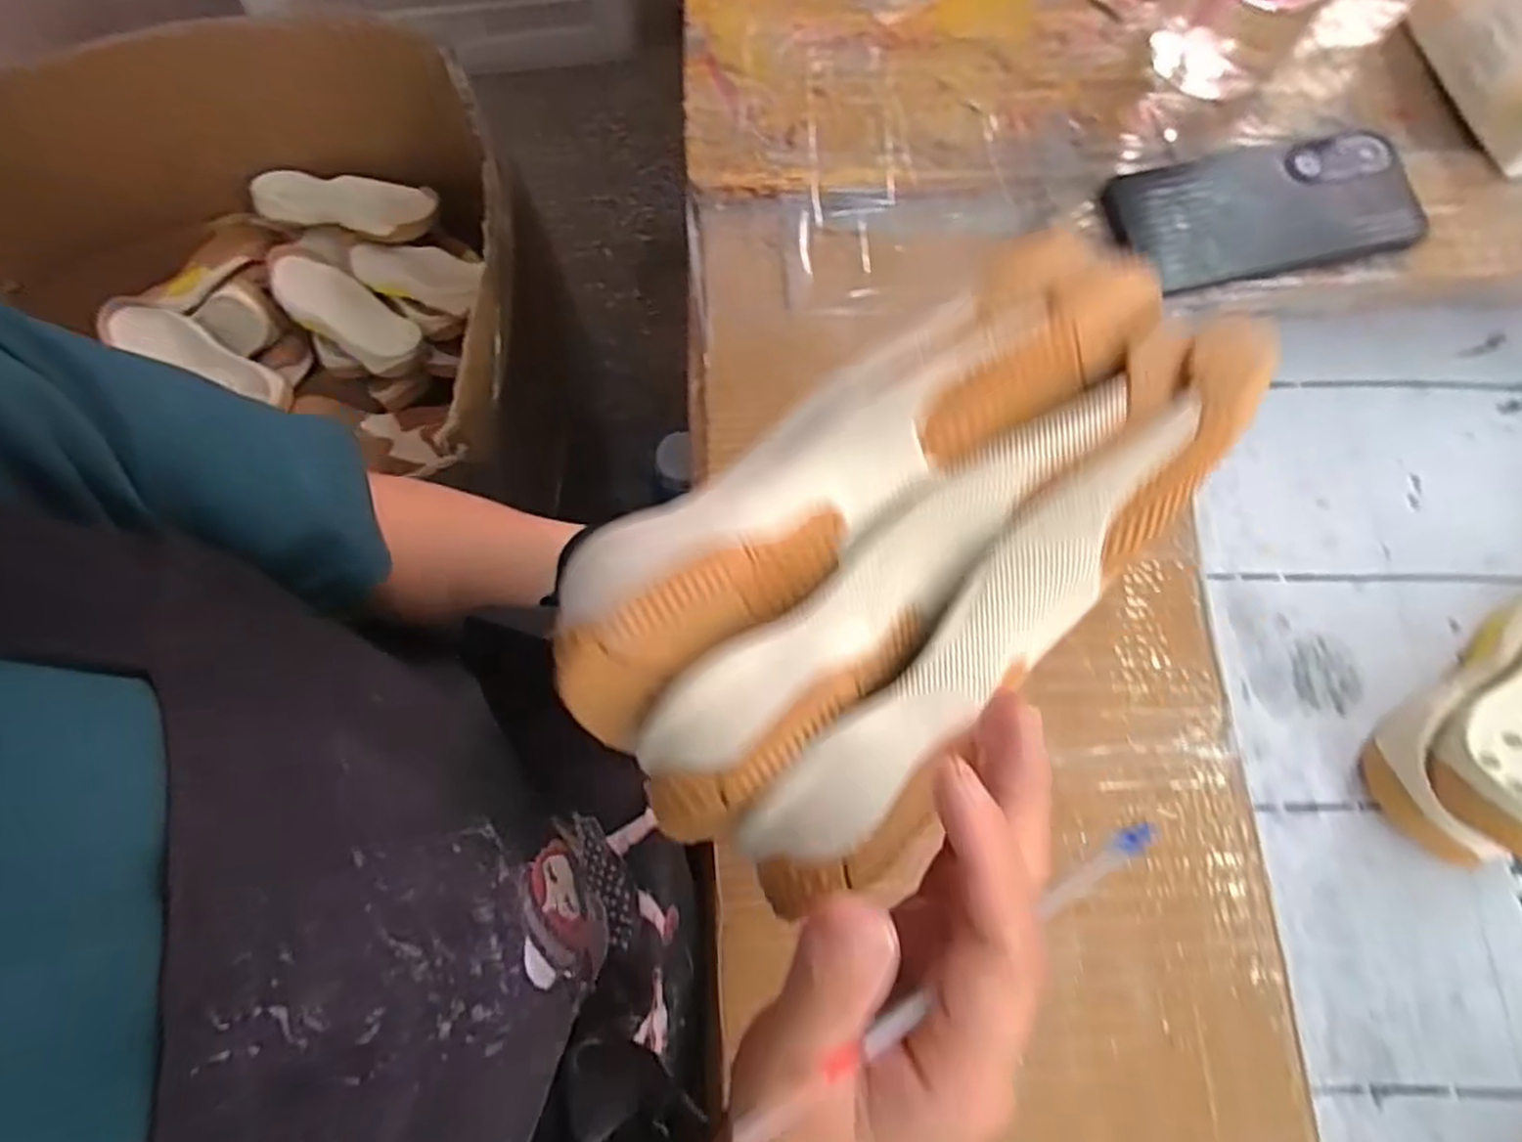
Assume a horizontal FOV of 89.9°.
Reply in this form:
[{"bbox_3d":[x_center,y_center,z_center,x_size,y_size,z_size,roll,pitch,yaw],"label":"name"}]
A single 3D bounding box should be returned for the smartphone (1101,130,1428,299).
[{"bbox_3d":[0.287,-0.206,0.437,0.162,0.008,0.075,-11,89,4],"label":"smartphone"}]

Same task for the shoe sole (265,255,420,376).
[{"bbox_3d":[-0.502,-0.309,0.916,0.207,0.027,0.074,32,77,10],"label":"shoe sole"}]

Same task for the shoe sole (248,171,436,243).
[{"bbox_3d":[-0.511,-0.456,0.941,0.225,0.027,0.073,11,74,5],"label":"shoe sole"}]

